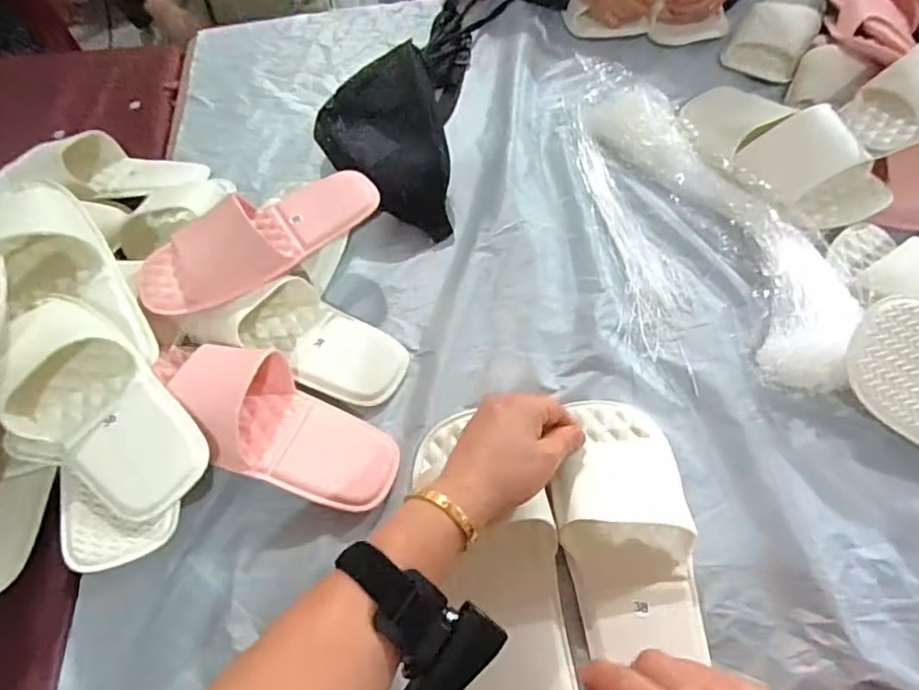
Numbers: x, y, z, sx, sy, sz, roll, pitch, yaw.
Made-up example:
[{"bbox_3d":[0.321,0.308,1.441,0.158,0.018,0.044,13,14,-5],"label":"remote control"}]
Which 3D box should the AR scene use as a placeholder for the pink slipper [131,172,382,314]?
[{"bbox_3d":[-0.187,-0.112,0.542,0.225,0.060,0.093,-39,63,-20],"label":"pink slipper"}]

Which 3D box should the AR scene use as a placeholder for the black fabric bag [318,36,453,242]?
[{"bbox_3d":[-0.085,-0.226,0.657,0.134,0.087,0.225,-11,57,-4],"label":"black fabric bag"}]

